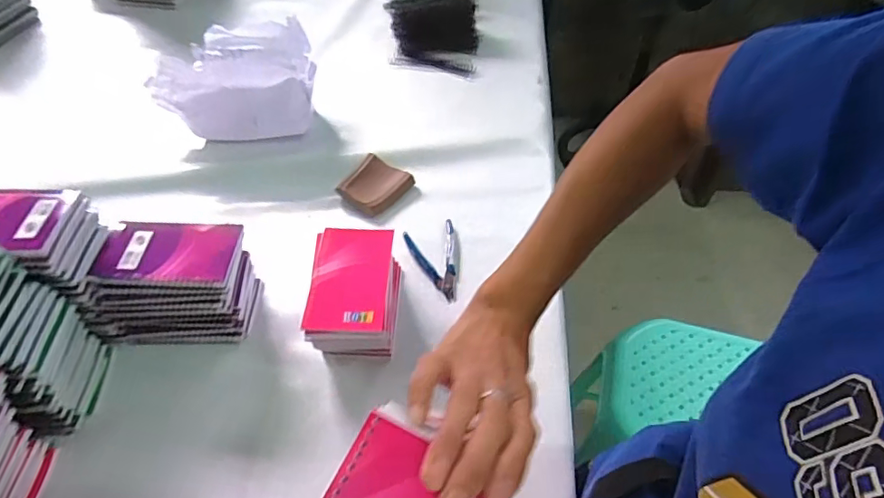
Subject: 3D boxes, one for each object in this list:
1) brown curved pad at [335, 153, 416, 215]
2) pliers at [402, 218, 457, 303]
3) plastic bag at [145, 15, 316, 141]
[{"bbox_3d":[-0.100,-0.094,0.770,0.086,0.021,0.094,25,55,19],"label":"brown curved pad"},{"bbox_3d":[-0.015,0.016,0.704,0.069,0.015,0.129,-3,51,-2],"label":"pliers"},{"bbox_3d":[-0.321,-0.298,0.851,0.227,0.142,0.203,-3,51,-2],"label":"plastic bag"}]

